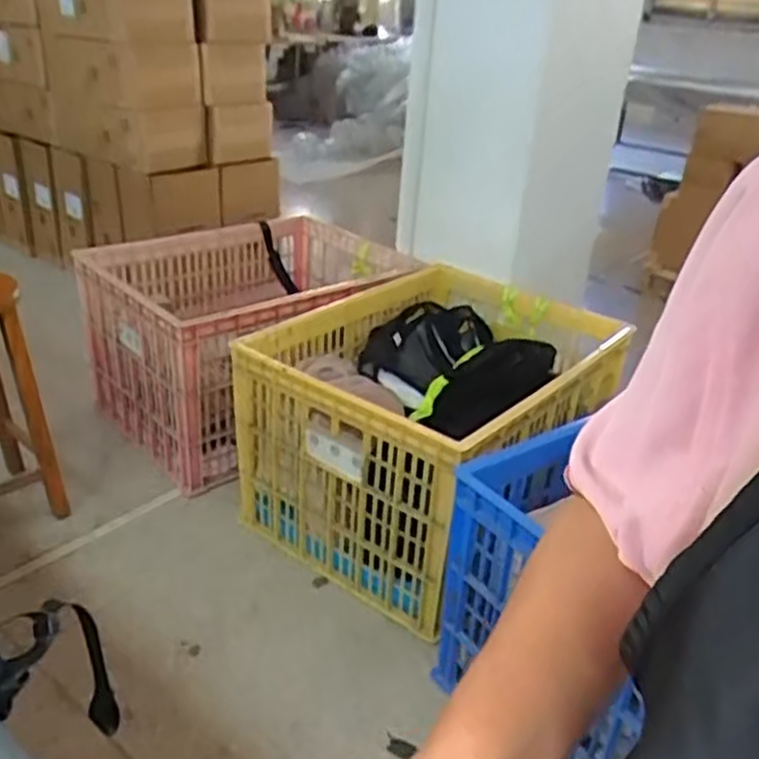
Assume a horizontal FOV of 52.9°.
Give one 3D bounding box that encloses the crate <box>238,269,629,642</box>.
[{"bbox_3d":[0.158,0.108,1.975,0.625,0.518,0.871,23,33,32],"label":"crate"}]

